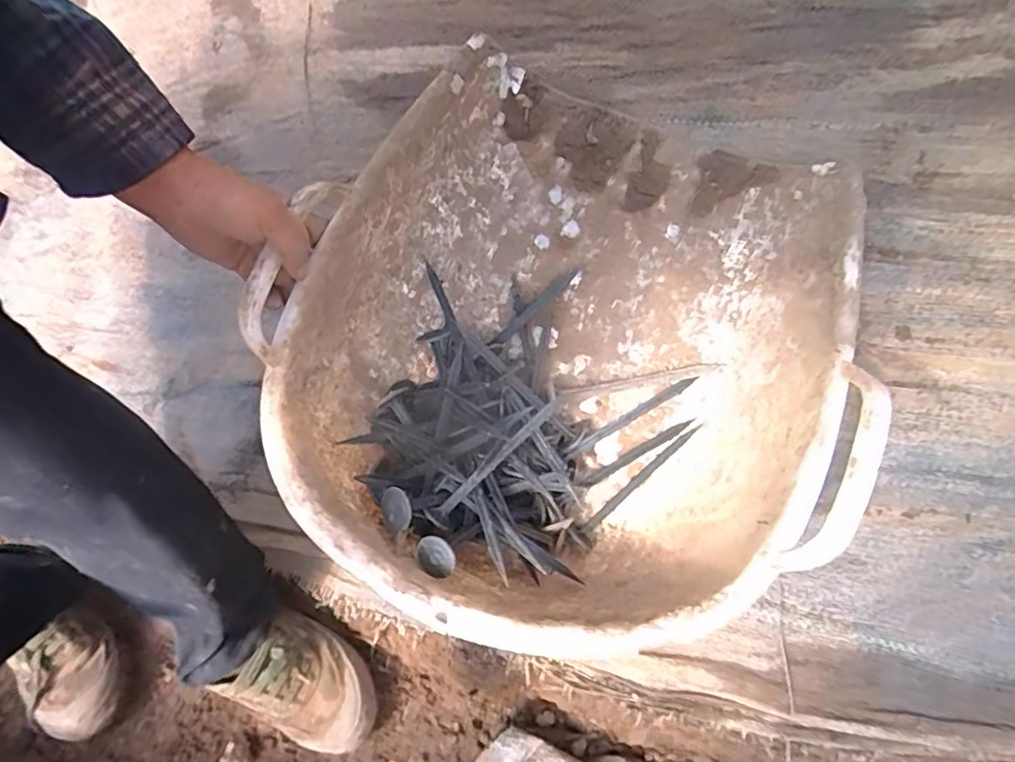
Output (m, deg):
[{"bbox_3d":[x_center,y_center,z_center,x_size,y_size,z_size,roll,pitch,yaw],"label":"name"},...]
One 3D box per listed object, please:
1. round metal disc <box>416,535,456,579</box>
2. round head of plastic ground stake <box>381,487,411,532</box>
[{"bbox_3d":[-0.052,0.128,0.411,0.029,0.004,0.031,3,102,17],"label":"round metal disc"},{"bbox_3d":[-0.082,0.095,0.422,0.022,0.008,0.031,-23,87,10],"label":"round head of plastic ground stake"}]

